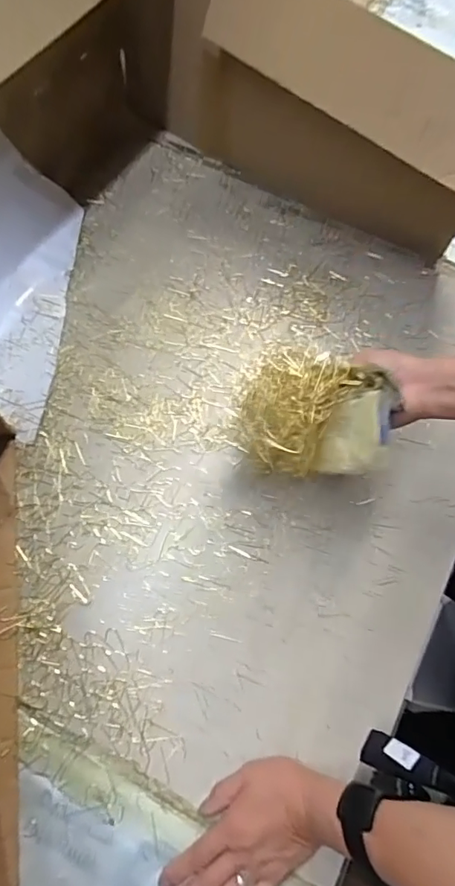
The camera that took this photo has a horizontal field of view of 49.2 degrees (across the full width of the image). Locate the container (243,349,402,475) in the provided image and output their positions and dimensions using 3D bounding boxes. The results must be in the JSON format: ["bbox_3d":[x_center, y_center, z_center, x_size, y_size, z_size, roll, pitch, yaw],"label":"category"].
[{"bbox_3d":[0.082,-0.027,0.472,0.141,0.061,0.117,10,99,14],"label":"container"}]

